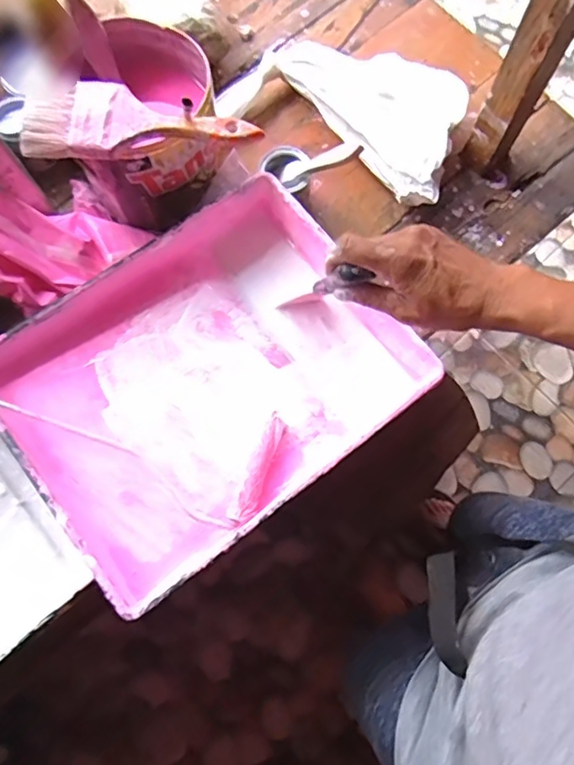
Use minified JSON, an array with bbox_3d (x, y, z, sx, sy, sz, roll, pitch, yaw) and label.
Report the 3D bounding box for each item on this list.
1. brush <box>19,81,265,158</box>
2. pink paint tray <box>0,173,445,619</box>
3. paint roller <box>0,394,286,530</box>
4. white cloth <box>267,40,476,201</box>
[{"bbox_3d":[-0.128,-0.230,0.488,0.198,0.019,0.071,-1,77,1],"label":"brush"},{"bbox_3d":[-0.071,-0.004,0.542,0.351,0.088,0.275,-38,79,-7],"label":"pink paint tray"},{"bbox_3d":[-0.295,-0.003,0.496,0.582,0.111,0.109,16,78,5],"label":"paint roller"},{"bbox_3d":[0.112,-0.328,0.633,0.138,0.038,0.263,-36,79,-7],"label":"white cloth"}]

